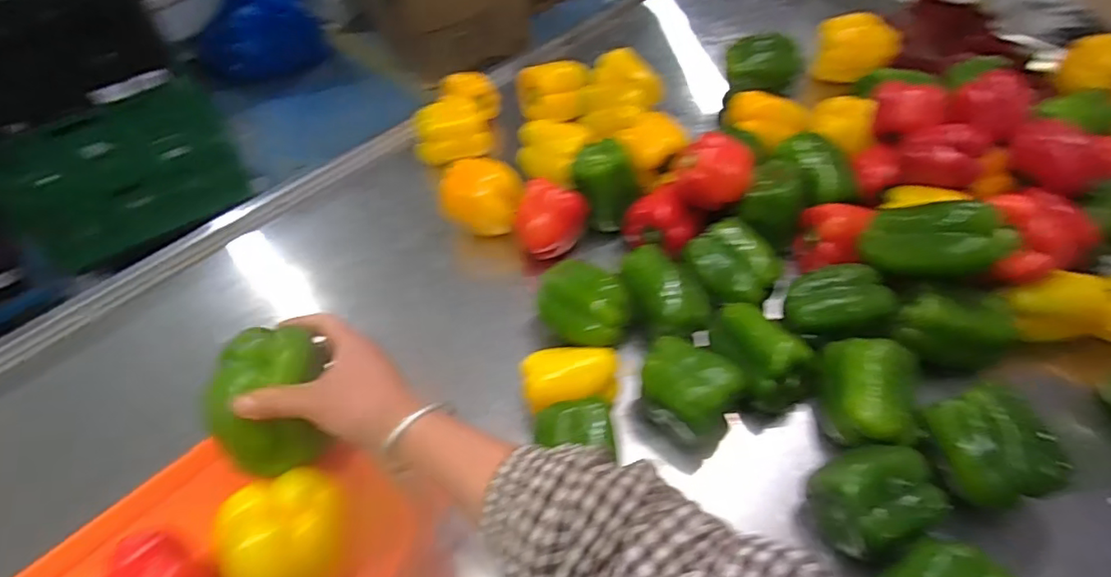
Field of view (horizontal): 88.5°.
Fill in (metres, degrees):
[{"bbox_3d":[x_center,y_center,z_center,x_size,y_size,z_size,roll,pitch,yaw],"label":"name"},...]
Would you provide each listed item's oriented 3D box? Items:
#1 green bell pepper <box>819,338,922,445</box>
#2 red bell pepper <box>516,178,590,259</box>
[{"bbox_3d":[0.299,0.103,0.546,0.091,0.071,0.091,3,52,8],"label":"green bell pepper"},{"bbox_3d":[-0.010,-0.089,0.720,0.076,0.072,0.074,-2,51,3],"label":"red bell pepper"}]

